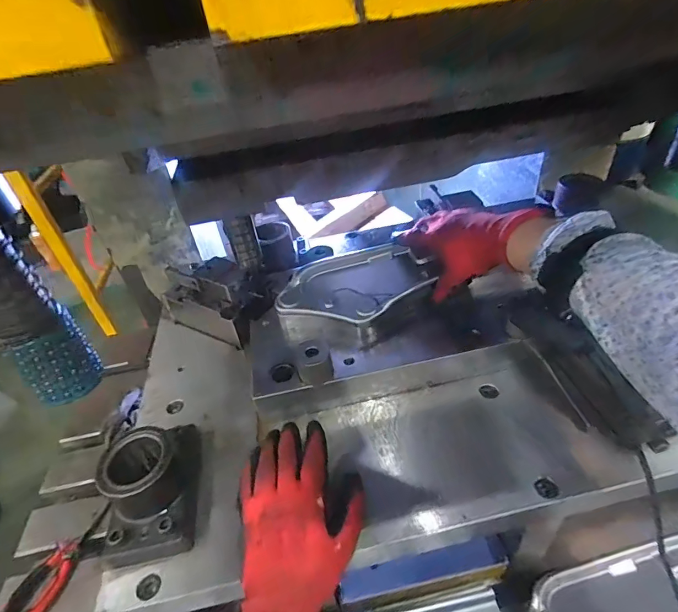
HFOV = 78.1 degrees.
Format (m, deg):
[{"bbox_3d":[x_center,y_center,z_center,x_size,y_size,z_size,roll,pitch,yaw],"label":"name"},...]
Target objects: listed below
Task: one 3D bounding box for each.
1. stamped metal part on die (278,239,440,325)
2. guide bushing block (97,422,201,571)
[{"bbox_3d":[0.019,-0.030,0.547,0.196,0.025,0.118,-15,39,-9],"label":"stamped metal part on die"},{"bbox_3d":[-0.187,0.172,0.412,0.076,0.076,0.131,-11,38,-4],"label":"guide bushing block"}]

